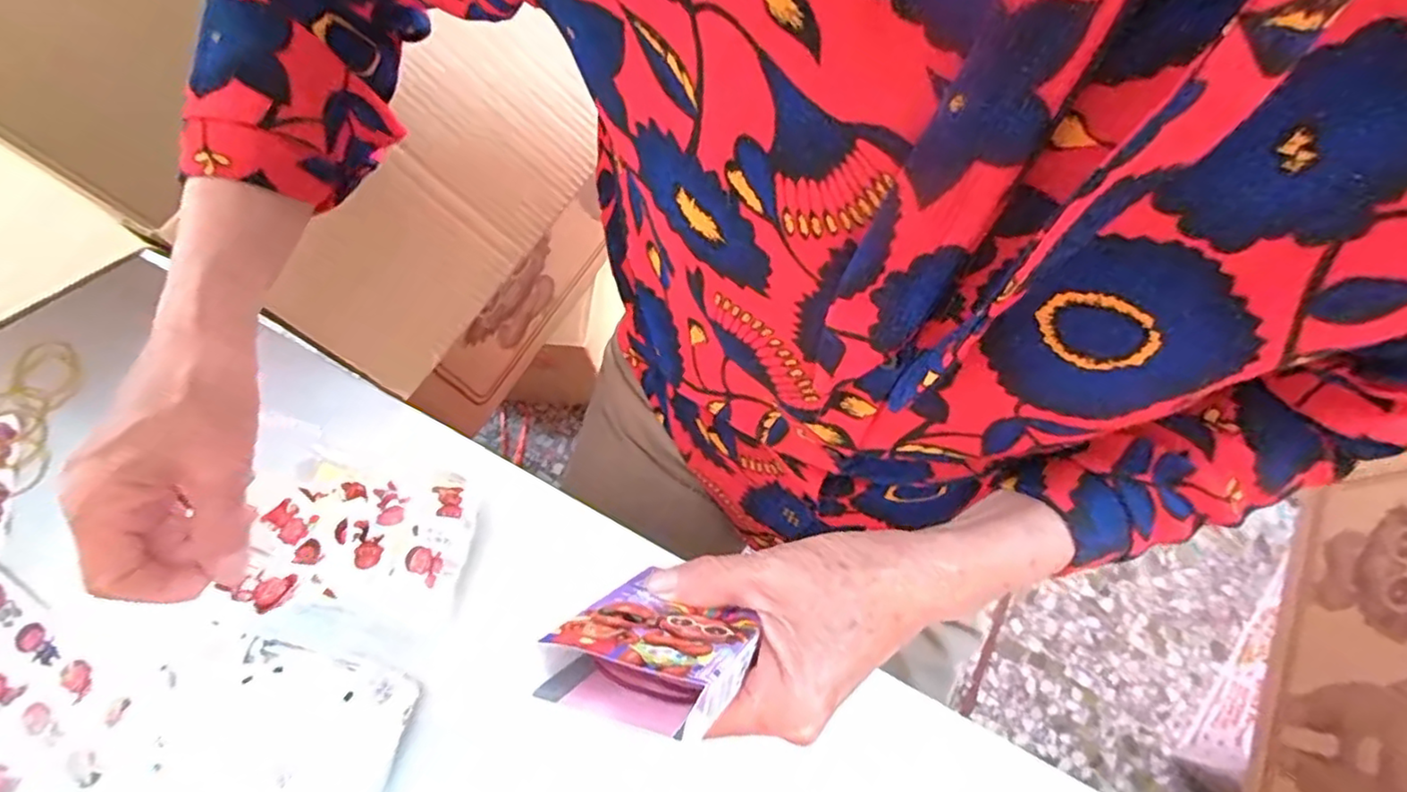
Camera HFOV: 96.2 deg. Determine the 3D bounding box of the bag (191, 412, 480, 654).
[{"bbox_3d":[-0.225,0.090,0.397,0.154,0.011,0.121,12,71,5],"label":"bag"}]

